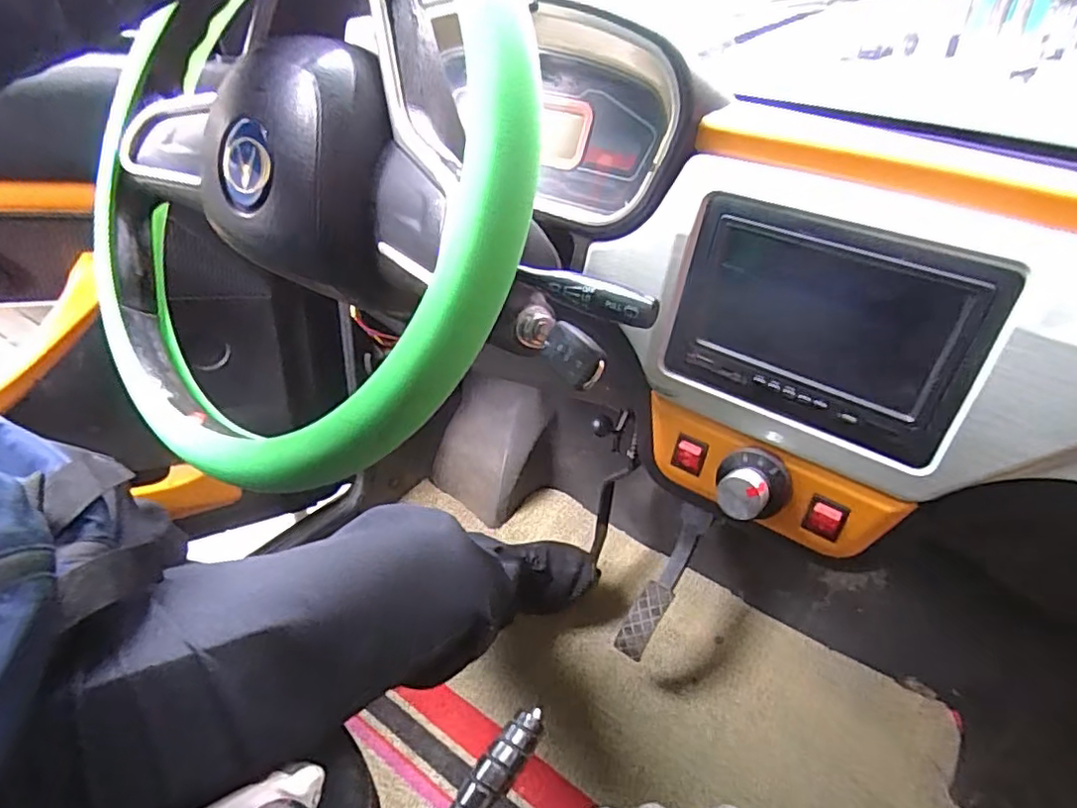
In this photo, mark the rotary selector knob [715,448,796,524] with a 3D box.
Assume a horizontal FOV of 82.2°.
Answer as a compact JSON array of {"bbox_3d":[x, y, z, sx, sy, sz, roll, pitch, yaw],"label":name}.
[{"bbox_3d":[0.162,0.066,0.470,0.054,0.048,0.046,17,35,21],"label":"rotary selector knob"}]

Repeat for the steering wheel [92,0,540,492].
[{"bbox_3d":[-0.150,-0.130,0.392,0.370,0.339,0.100,33,13,26],"label":"steering wheel"}]

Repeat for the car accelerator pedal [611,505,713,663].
[{"bbox_3d":[0.173,0.244,0.851,0.042,0.223,0.046,26,-5,32],"label":"car accelerator pedal"}]

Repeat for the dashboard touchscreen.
[{"bbox_3d":[0.191,-0.053,0.425,0.195,0.135,0.033,25,39,31],"label":"dashboard touchscreen"}]

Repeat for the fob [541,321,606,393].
[{"bbox_3d":[0.024,-0.035,0.441,0.014,0.033,0.062,25,16,-40],"label":"fob"}]

